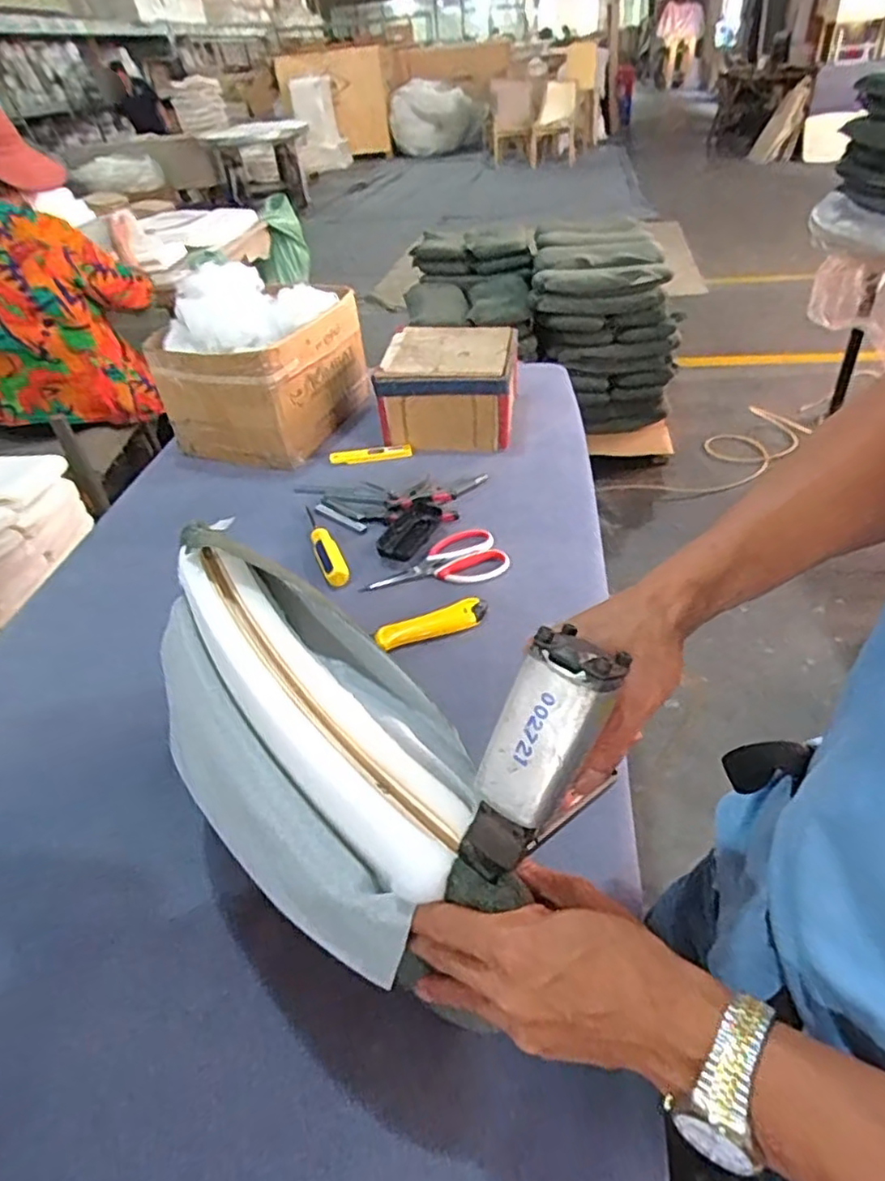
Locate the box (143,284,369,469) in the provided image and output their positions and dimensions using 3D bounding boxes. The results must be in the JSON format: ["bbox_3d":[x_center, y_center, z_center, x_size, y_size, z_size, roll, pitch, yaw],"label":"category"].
[{"bbox_3d":[-0.295,-0.369,1.132,0.236,0.201,0.306,17,45,26],"label":"box"}]

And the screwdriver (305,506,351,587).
[{"bbox_3d":[-0.167,-0.071,0.898,0.032,0.025,0.200,-18,41,-13],"label":"screwdriver"}]

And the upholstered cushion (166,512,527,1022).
[{"bbox_3d":[-0.103,0.087,0.449,0.146,0.102,0.362,-27,50,-27],"label":"upholstered cushion"}]

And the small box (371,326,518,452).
[{"bbox_3d":[0.014,-0.347,1.112,0.220,0.137,0.208,-1,40,6],"label":"small box"}]

